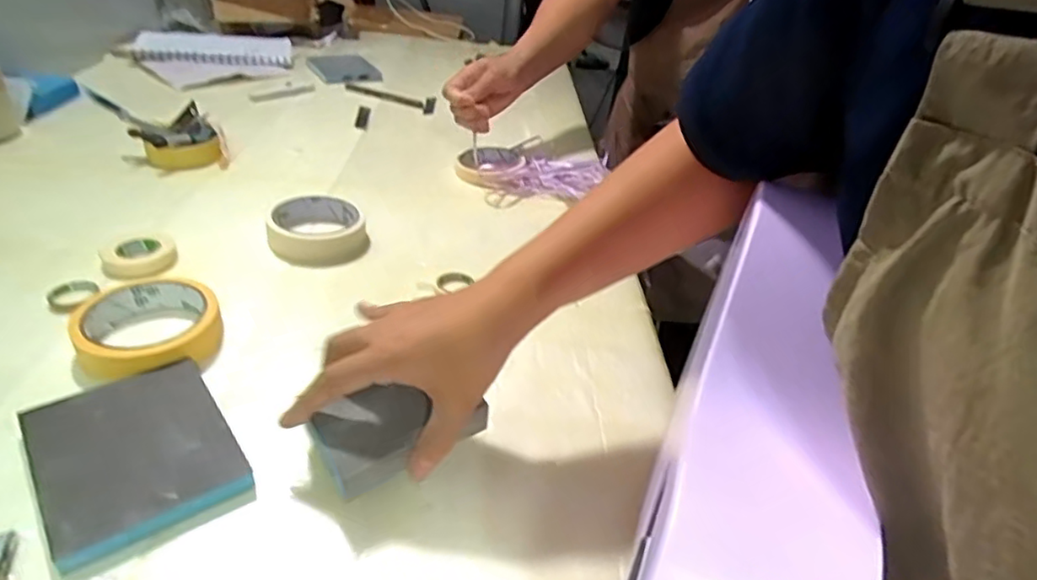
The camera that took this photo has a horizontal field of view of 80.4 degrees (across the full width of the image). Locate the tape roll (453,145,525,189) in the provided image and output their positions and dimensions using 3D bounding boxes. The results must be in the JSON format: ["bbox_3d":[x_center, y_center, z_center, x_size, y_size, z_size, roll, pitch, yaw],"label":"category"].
[{"bbox_3d":[-0.033,-0.159,0.780,0.094,0.026,0.094,5,34,-4],"label":"tape roll"}]

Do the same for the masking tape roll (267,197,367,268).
[{"bbox_3d":[-0.192,-0.058,0.588,0.086,0.027,0.087,-5,36,-18],"label":"masking tape roll"}]

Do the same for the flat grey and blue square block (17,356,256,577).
[{"bbox_3d":[-0.231,0.096,0.371,0.097,0.014,0.121,-21,43,-35],"label":"flat grey and blue square block"}]

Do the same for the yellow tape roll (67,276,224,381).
[{"bbox_3d":[-0.269,0.026,0.448,0.089,0.030,0.099,-18,42,-32],"label":"yellow tape roll"}]

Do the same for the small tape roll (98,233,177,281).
[{"bbox_3d":[-0.333,-0.033,0.532,0.057,0.019,0.054,5,34,-4],"label":"small tape roll"}]

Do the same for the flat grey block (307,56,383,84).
[{"bbox_3d":[-0.296,-0.372,1.037,0.100,0.015,0.128,-15,40,-30],"label":"flat grey block"}]

